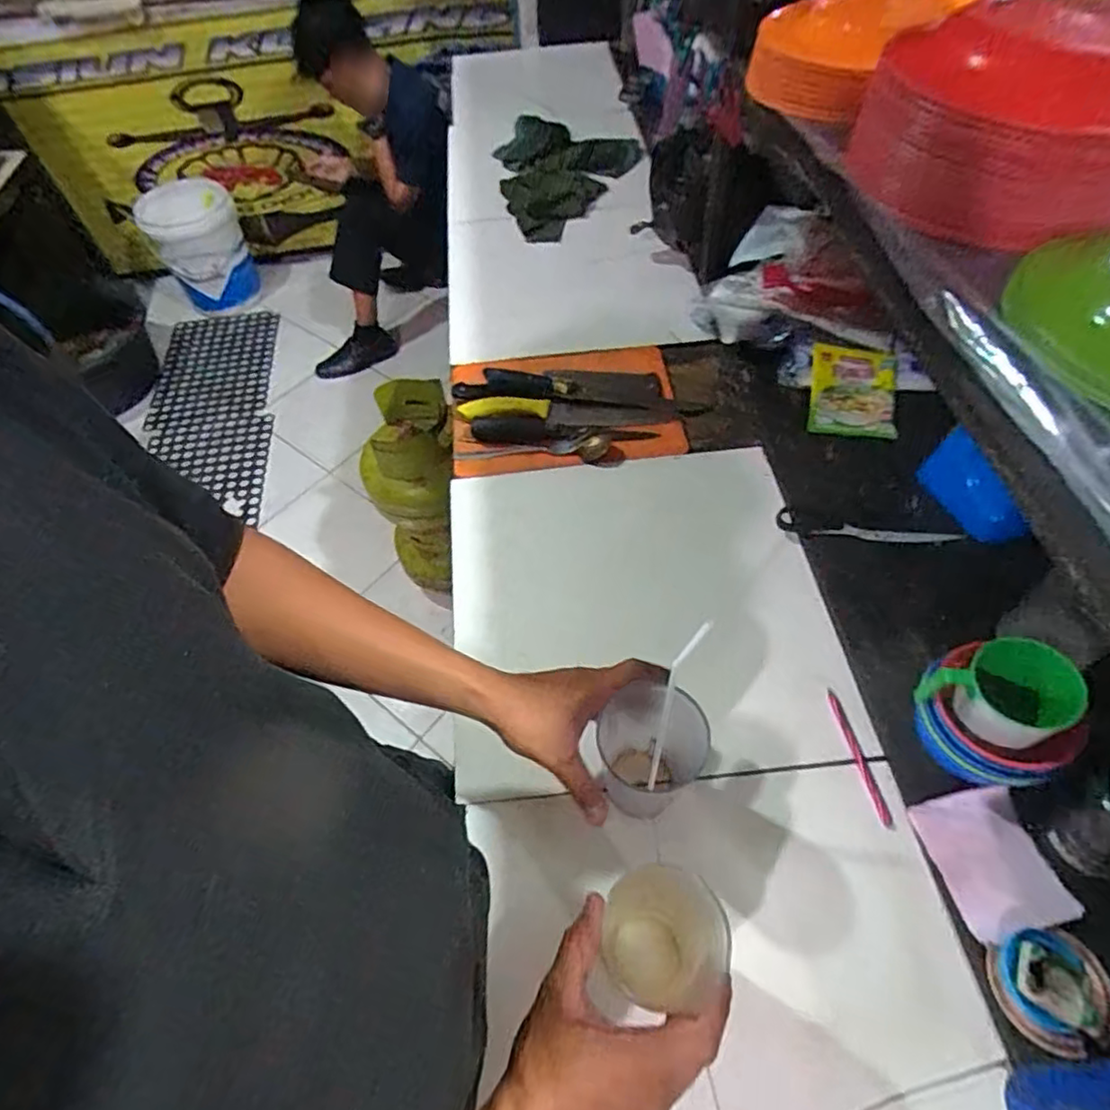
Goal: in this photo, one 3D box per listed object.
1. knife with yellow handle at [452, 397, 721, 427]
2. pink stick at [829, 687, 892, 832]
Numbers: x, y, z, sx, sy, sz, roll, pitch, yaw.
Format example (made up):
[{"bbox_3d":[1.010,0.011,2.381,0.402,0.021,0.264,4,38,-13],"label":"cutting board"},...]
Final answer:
[{"bbox_3d":[0.037,-0.196,0.866,0.326,0.023,0.045,1,55,4],"label":"knife with yellow handle"},{"bbox_3d":[0.281,0.185,0.594,0.010,0.008,0.125,-9,55,-1],"label":"pink stick"}]

